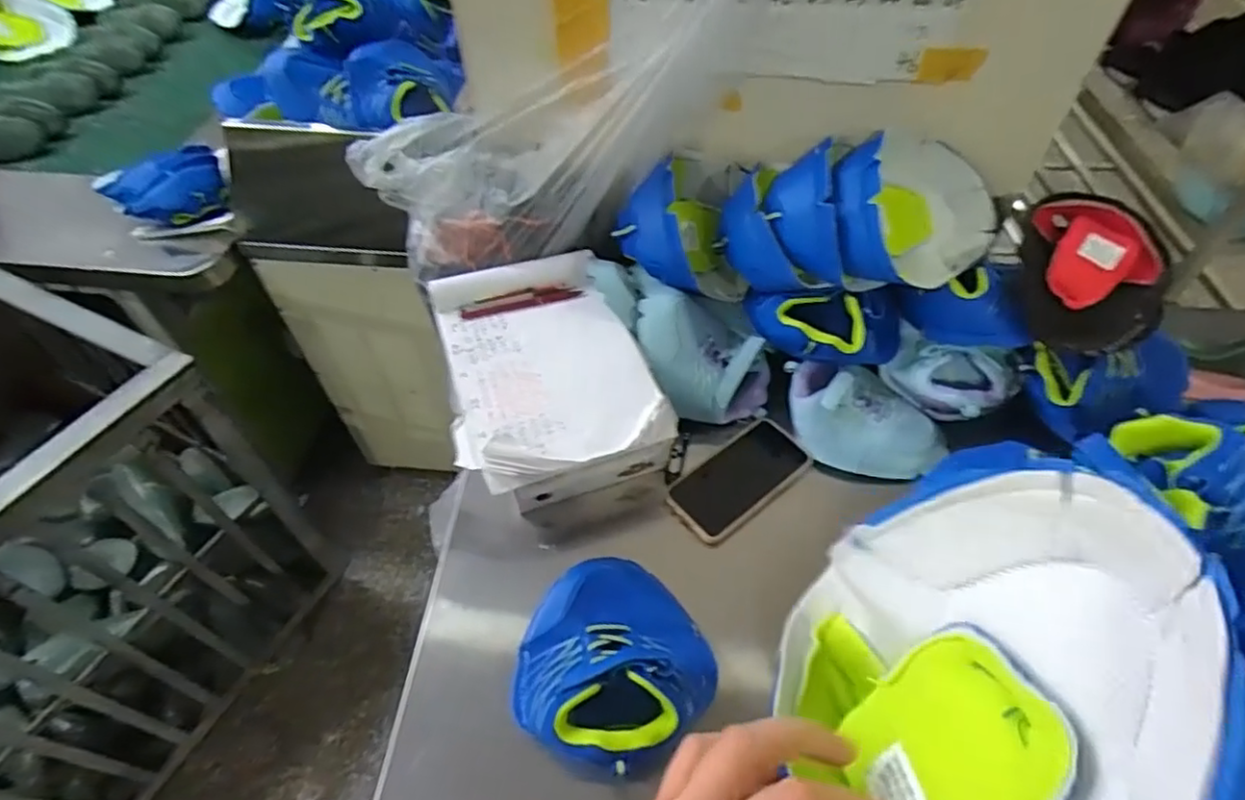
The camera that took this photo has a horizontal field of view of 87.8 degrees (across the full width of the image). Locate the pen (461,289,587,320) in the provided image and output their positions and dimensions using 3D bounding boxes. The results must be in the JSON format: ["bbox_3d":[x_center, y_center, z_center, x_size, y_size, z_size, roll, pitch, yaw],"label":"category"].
[{"bbox_3d":[-0.113,-0.111,0.740,0.139,0.008,0.018,-11,53,-8],"label":"pen"}]

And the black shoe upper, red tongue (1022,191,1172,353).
[{"bbox_3d":[0.472,-0.129,0.654,0.140,0.093,0.128,0,52,1],"label":"black shoe upper, red tongue"}]

